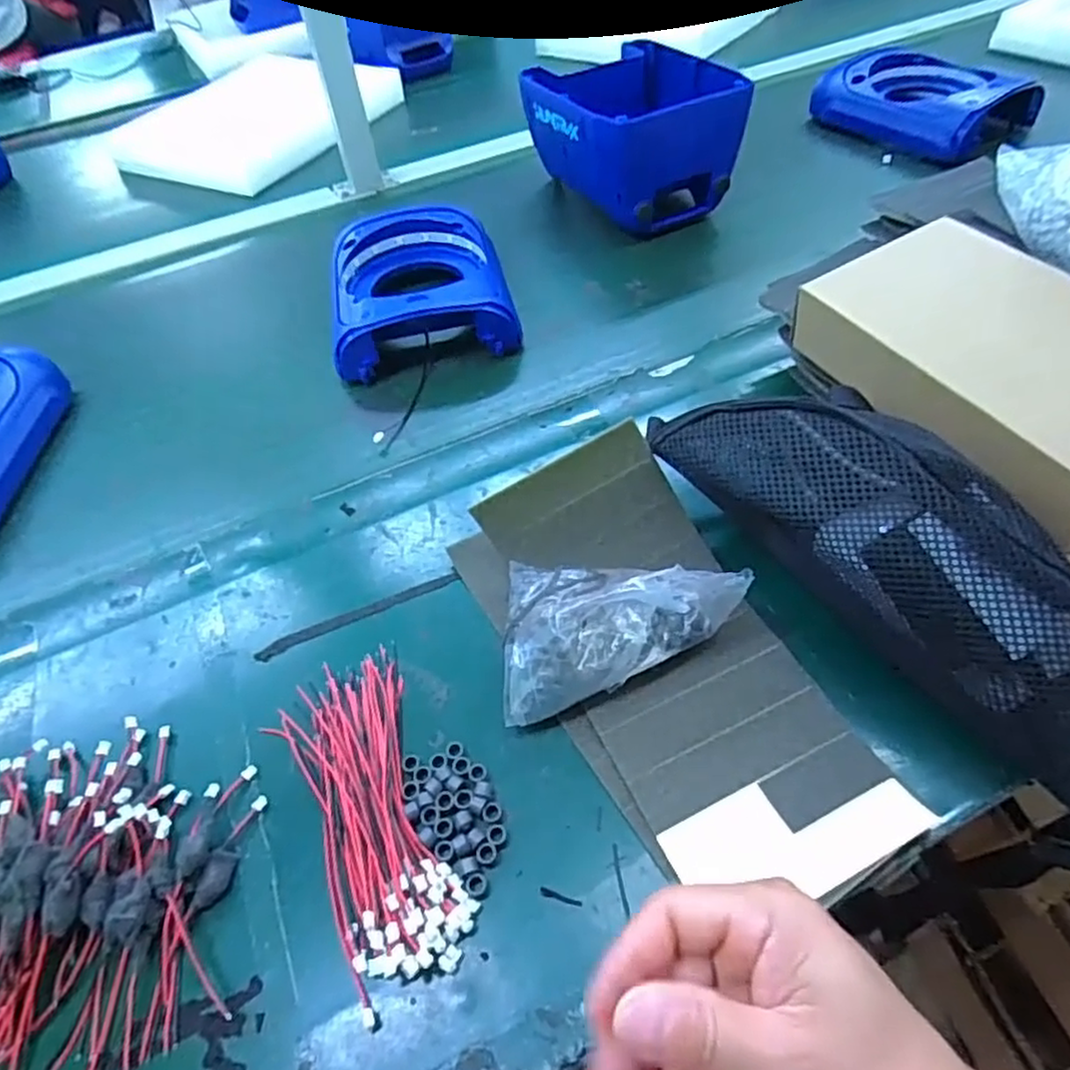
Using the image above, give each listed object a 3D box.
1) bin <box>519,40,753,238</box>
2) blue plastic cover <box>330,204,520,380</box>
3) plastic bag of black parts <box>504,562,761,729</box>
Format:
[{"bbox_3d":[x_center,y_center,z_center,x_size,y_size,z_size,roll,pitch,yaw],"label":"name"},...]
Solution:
[{"bbox_3d":[0.105,-0.430,0.769,0.171,0.138,0.191,-24,52,-12],"label":"bin"},{"bbox_3d":[-0.117,-0.245,0.686,0.167,0.065,0.222,-13,51,-4],"label":"blue plastic cover"},{"bbox_3d":[0.049,0.047,0.393,0.136,0.061,0.103,-2,51,4],"label":"plastic bag of black parts"}]

